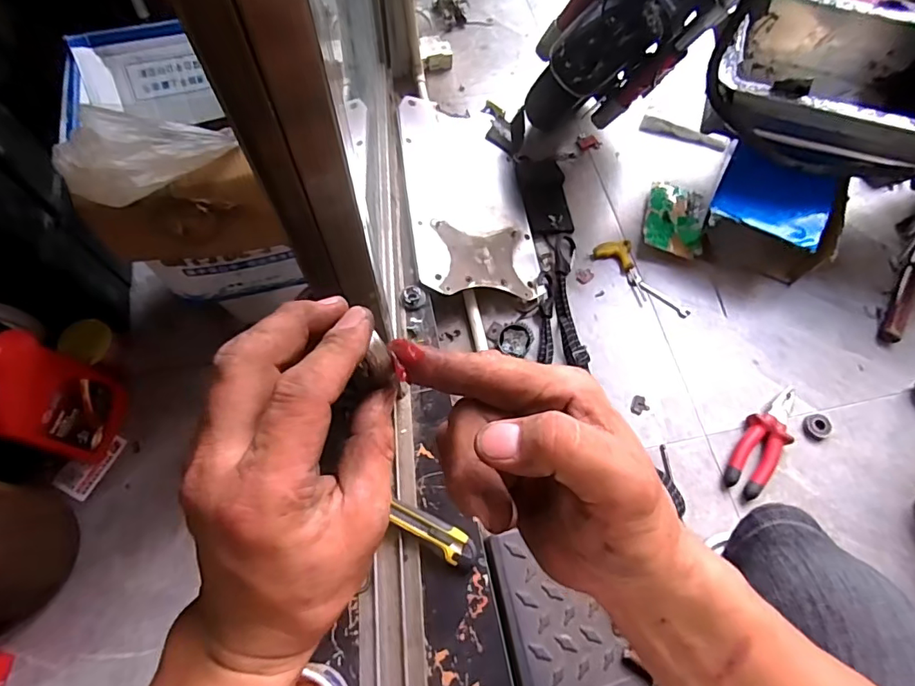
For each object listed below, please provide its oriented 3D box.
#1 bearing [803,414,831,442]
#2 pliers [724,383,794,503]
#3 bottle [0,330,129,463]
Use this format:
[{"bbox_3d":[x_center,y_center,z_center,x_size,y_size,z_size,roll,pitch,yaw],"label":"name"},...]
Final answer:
[{"bbox_3d":[0.563,0.133,0.802,0.038,0.019,0.039,1,67,-1],"label":"bearing"},{"bbox_3d":[0.475,0.146,0.783,0.067,0.024,0.192,35,70,13],"label":"pliers"},{"bbox_3d":[-0.482,0.067,0.598,0.056,0.200,0.110,7,67,1],"label":"bottle"}]

